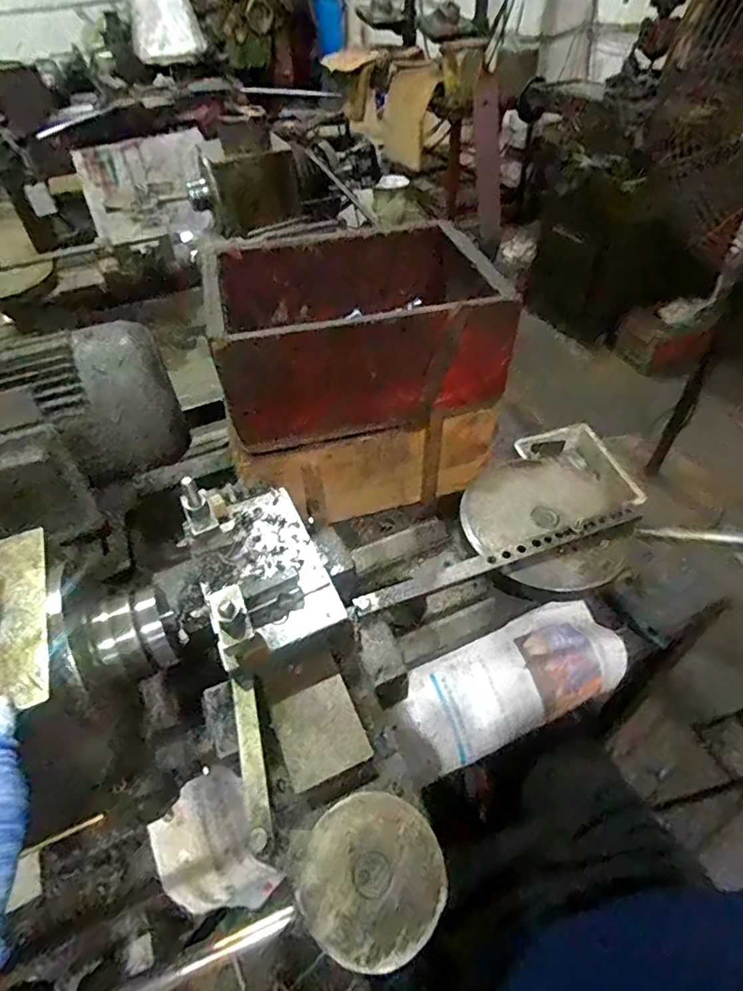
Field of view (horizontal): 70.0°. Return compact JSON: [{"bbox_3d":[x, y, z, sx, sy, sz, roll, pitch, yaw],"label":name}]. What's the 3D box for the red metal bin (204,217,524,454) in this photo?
[{"bbox_3d":[-0.022,-0.227,0.706,0.342,0.159,0.251,-12,48,-8],"label":"red metal bin"}]

